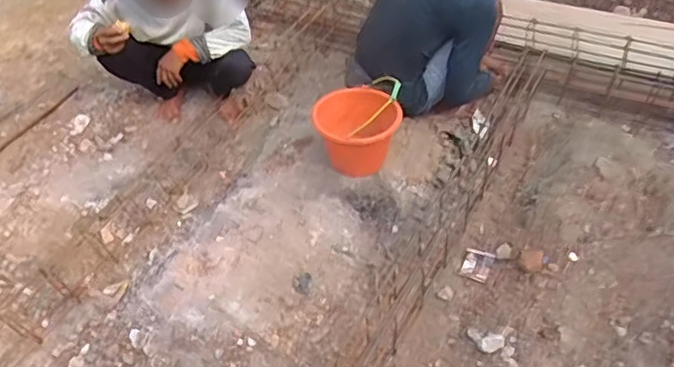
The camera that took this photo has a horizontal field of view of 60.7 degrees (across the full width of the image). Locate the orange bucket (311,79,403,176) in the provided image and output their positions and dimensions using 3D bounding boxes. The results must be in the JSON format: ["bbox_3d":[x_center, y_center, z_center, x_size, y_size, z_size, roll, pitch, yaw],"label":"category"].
[{"bbox_3d":[0.062,-0.166,1.871,0.222,0.265,0.271,31,54,31],"label":"orange bucket"}]

